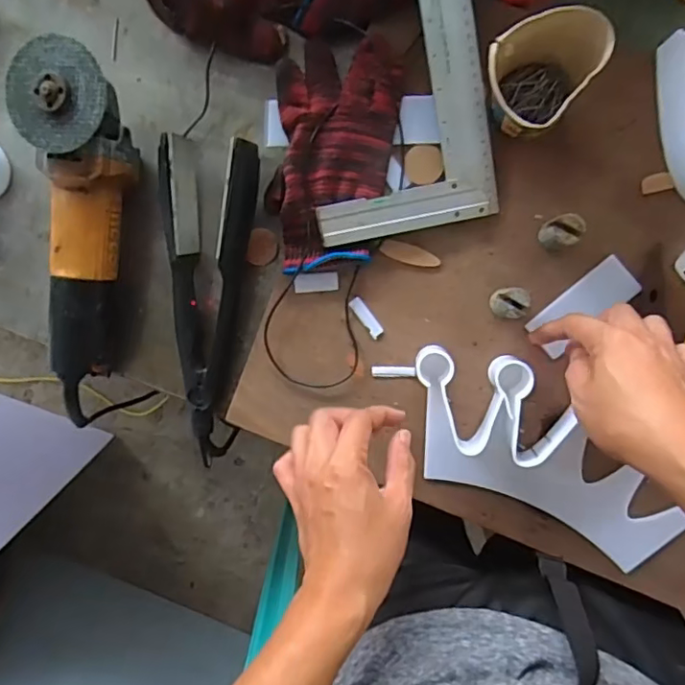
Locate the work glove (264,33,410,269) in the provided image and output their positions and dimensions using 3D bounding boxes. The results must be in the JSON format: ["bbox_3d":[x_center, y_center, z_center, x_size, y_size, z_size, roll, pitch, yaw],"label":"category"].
[{"bbox_3d":[-0.012,-0.159,0.492,0.103,0.022,0.191,11,99,6],"label":"work glove"}]

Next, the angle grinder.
[{"bbox_3d":[-0.232,-0.083,0.521,0.084,0.076,0.337,8,107,8],"label":"angle grinder"}]

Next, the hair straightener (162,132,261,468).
[{"bbox_3d":[-0.116,-0.030,0.510,0.078,0.043,0.293,1,98,7],"label":"hair straightener"}]

